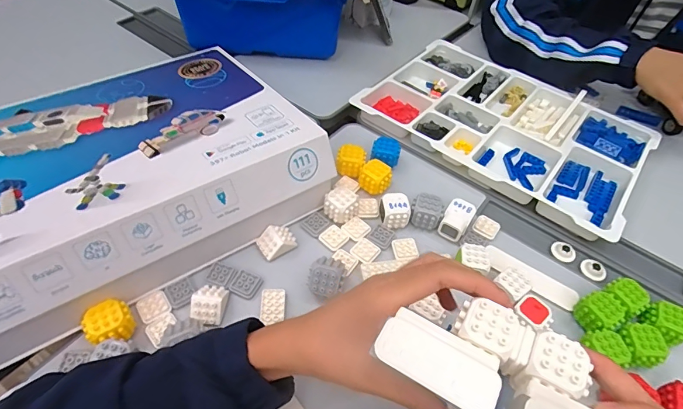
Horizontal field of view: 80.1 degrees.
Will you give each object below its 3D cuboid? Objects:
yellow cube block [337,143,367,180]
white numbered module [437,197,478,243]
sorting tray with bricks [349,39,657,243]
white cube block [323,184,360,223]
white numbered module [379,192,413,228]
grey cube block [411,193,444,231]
[{"bbox_3d":[0.013,-0.057,0.519,0.035,0.031,0.028,8,50,3],"label":"yellow cube block"},{"bbox_3d":[0.134,0.019,0.474,0.029,0.031,0.040,29,54,19],"label":"white numbered module"},{"bbox_3d":[0.238,-0.121,0.601,0.377,0.034,0.265,33,56,22],"label":"sorting tray with bricks"},{"bbox_3d":[0.000,-0.001,0.475,0.033,0.026,0.033,38,58,25],"label":"white cube block"},{"bbox_3d":[0.064,0.007,0.475,0.037,0.026,0.032,4,50,-1],"label":"white numbered module"},{"bbox_3d":[0.100,0.008,0.479,0.035,0.028,0.031,16,51,9],"label":"grey cube block"}]

